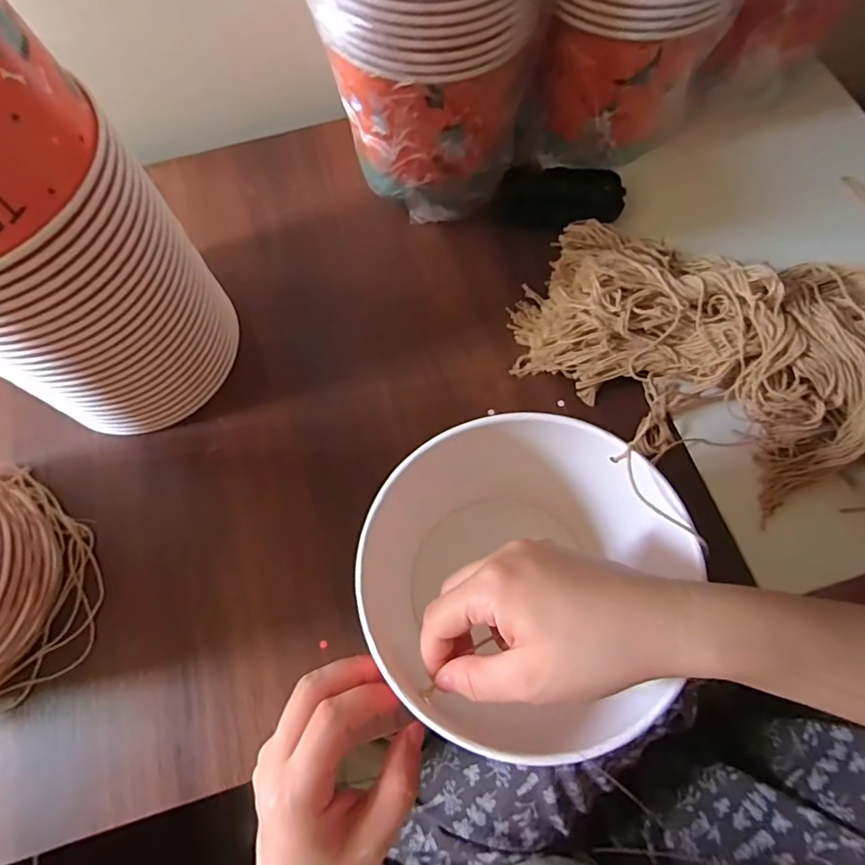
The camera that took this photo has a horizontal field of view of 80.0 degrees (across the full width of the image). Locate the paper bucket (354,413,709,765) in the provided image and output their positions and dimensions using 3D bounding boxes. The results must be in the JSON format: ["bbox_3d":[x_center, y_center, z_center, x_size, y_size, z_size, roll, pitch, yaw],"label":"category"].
[{"bbox_3d":[0.039,0.084,0.315,0.171,0.139,0.161,-1,68,2],"label":"paper bucket"}]

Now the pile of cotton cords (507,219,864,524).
[{"bbox_3d":[0.268,-0.050,0.389,0.401,0.068,0.186,24,71,11],"label":"pile of cotton cords"}]

